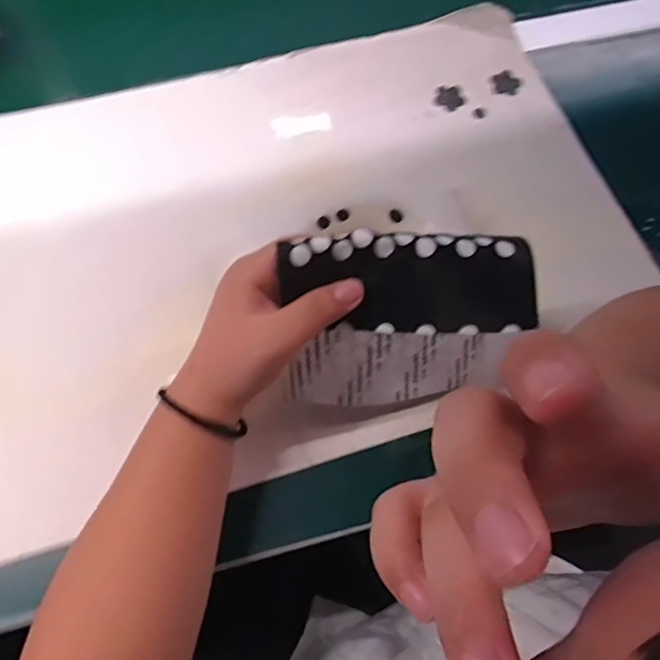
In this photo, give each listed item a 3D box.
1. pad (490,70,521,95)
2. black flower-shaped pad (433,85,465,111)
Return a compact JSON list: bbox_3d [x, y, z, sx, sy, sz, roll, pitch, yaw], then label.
[{"bbox_3d":[0.149,-0.209,0.479,0.021,0.007,0.021,-22,69,-11],"label":"pad"},{"bbox_3d":[0.102,-0.200,0.487,0.027,0.006,0.026,-30,76,-16],"label":"black flower-shaped pad"}]

